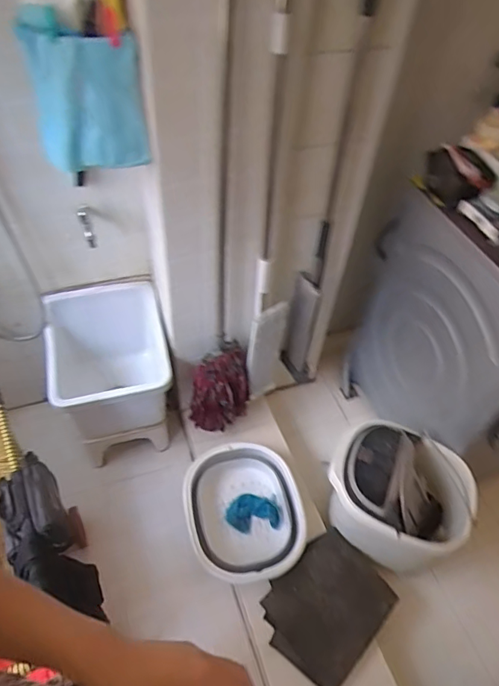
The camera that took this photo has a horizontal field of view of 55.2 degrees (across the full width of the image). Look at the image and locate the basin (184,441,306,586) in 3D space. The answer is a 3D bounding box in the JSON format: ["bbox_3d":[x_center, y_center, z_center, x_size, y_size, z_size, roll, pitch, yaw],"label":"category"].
[{"bbox_3d":[0.002,0.468,1.345,0.288,0.100,0.373,-11,53,-11],"label":"basin"}]

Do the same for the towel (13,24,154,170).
[{"bbox_3d":[-0.231,-0.345,0.712,0.155,0.326,0.069,-21,89,-18],"label":"towel"}]

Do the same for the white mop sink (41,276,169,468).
[{"bbox_3d":[-0.393,0.108,1.398,0.323,0.480,0.274,-13,53,-12],"label":"white mop sink"}]

